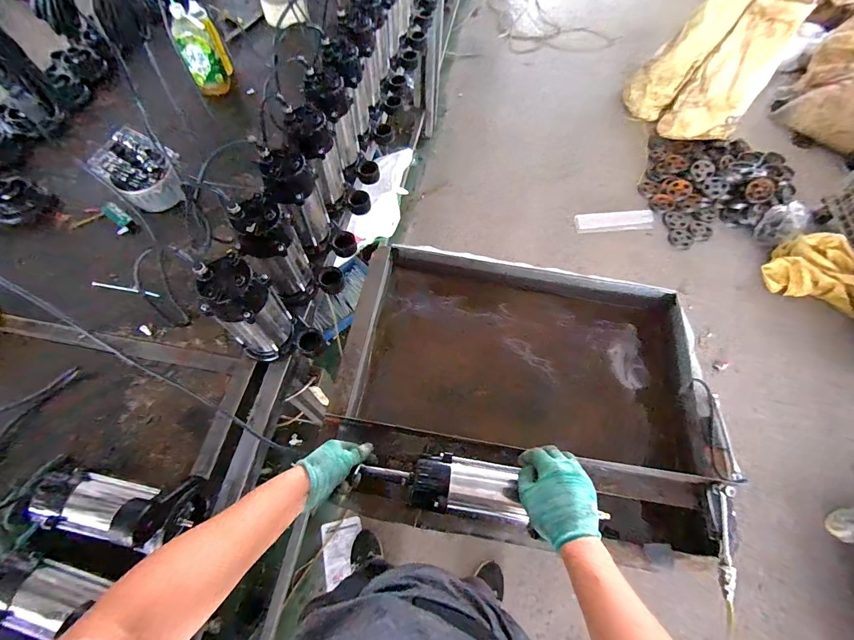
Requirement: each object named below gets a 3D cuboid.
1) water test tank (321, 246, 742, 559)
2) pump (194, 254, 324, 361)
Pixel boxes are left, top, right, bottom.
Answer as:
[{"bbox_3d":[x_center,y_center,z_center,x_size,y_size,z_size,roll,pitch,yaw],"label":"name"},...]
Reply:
[{"bbox_3d":[0.202,0.159,0.852,0.745,0.209,0.586,10,64,3],"label":"water test tank"},{"bbox_3d":[-0.291,-0.002,0.672,0.121,0.233,0.112,1,63,-2],"label":"pump"}]

